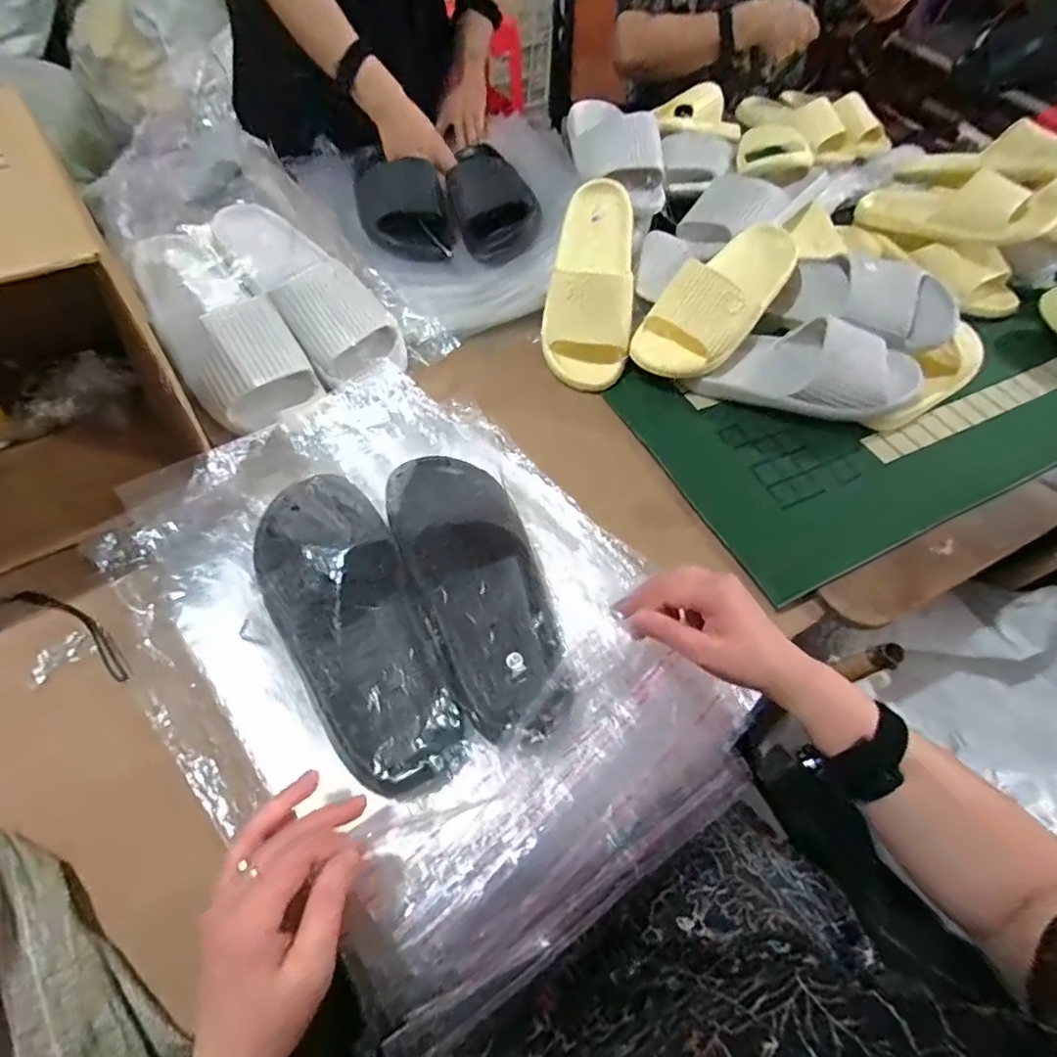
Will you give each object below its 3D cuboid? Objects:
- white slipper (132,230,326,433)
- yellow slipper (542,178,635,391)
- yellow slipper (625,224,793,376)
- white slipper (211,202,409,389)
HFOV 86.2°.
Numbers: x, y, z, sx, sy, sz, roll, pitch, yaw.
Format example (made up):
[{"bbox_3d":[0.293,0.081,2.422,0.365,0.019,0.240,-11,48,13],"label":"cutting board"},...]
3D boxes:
[{"bbox_3d":[-0.334,-0.227,0.598,0.110,0.064,0.261,-33,83,-22],"label":"white slipper"},{"bbox_3d":[0.075,-0.295,0.667,0.098,0.067,0.248,5,83,0],"label":"yellow slipper"},{"bbox_3d":[0.230,-0.277,0.676,0.104,0.089,0.243,34,62,17],"label":"yellow slipper"},{"bbox_3d":[-0.251,-0.279,0.634,0.105,0.063,0.265,-37,80,-23],"label":"white slipper"}]

